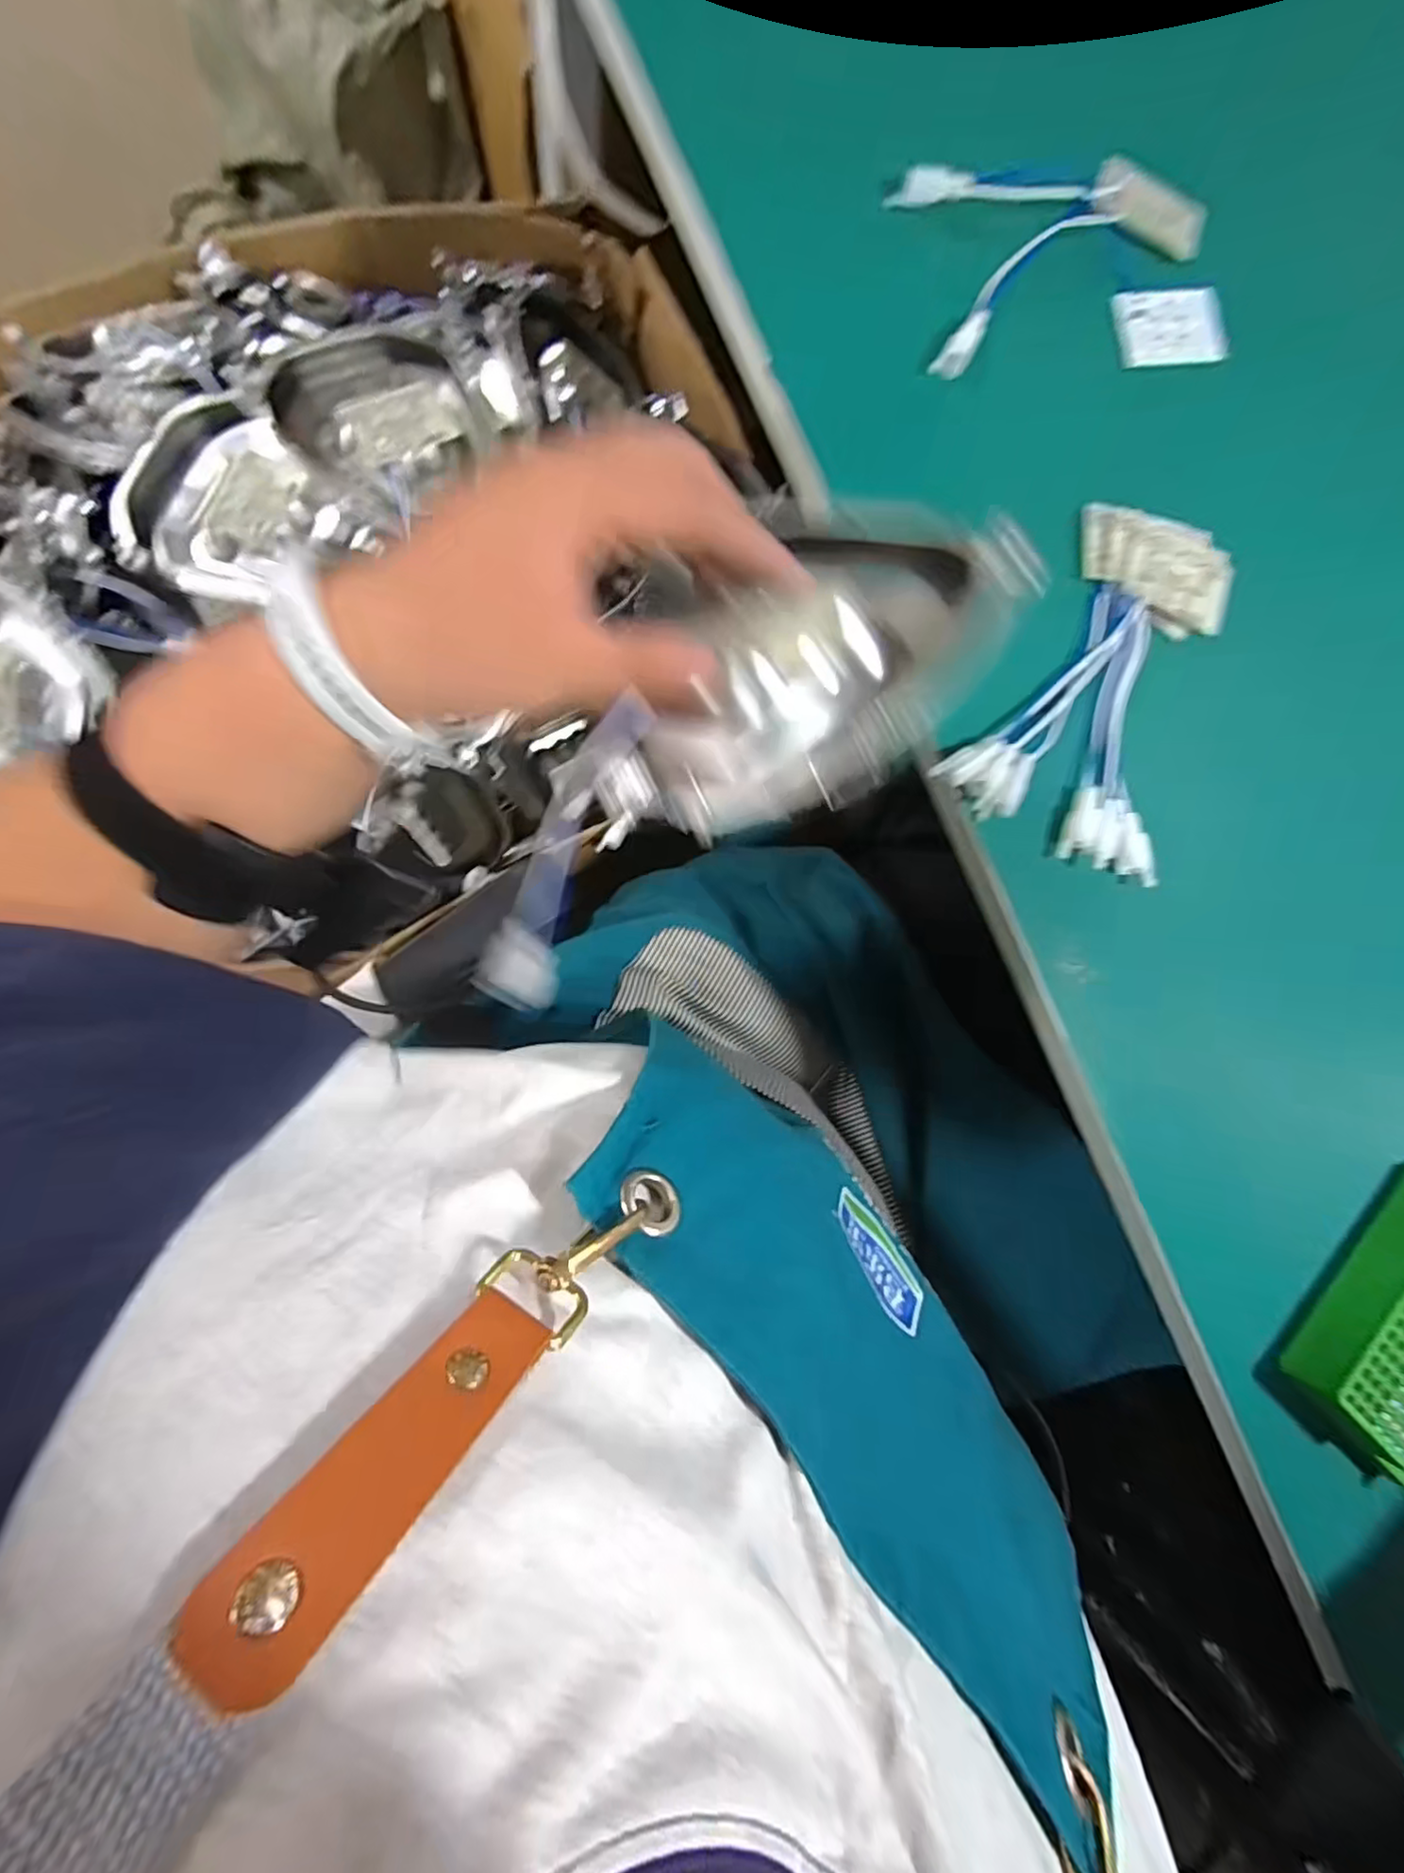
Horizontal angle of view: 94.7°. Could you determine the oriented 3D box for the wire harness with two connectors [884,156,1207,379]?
[{"bbox_3d":[0.193,-0.359,0.337,0.186,0.018,0.097,-18,90,-8],"label":"wire harness with two connectors"}]

